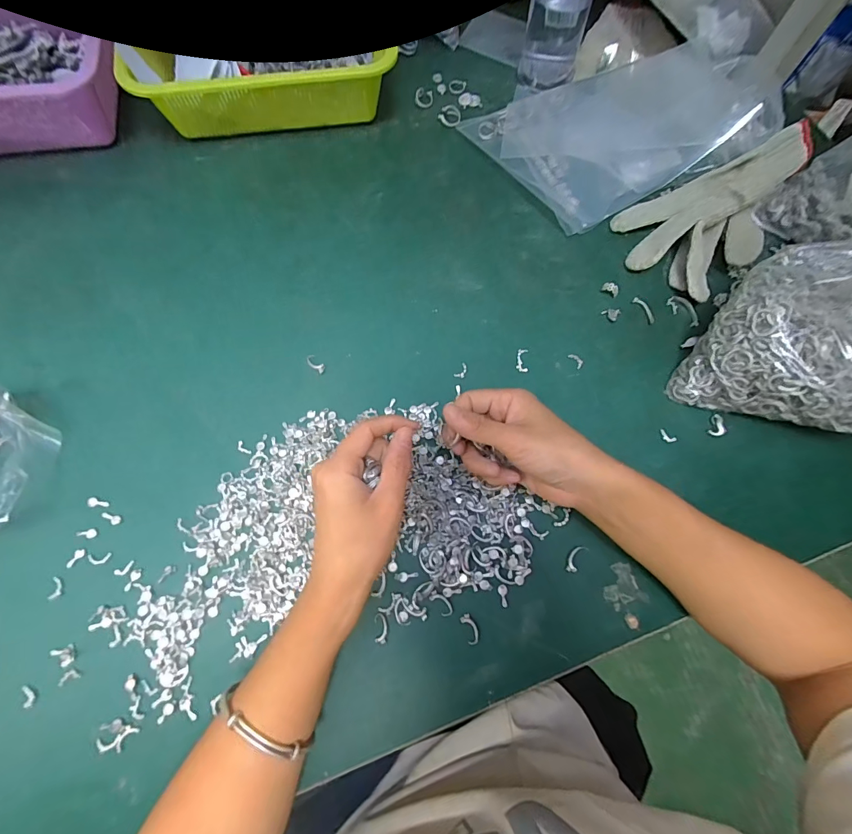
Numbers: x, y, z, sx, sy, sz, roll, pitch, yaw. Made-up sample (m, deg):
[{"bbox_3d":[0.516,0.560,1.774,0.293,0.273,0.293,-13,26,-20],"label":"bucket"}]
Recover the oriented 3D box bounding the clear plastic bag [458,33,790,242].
[{"bbox_3d":[0.213,-0.314,0.443,0.294,0.049,0.191,-24,73,4],"label":"clear plastic bag"}]

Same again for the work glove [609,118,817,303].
[{"bbox_3d":[0.282,-0.204,0.401,0.182,0.066,0.120,-36,77,-13],"label":"work glove"}]

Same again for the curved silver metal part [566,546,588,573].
[{"bbox_3d":[0.117,0.110,0.323,0.010,0.005,0.023,32,74,8],"label":"curved silver metal part"}]

